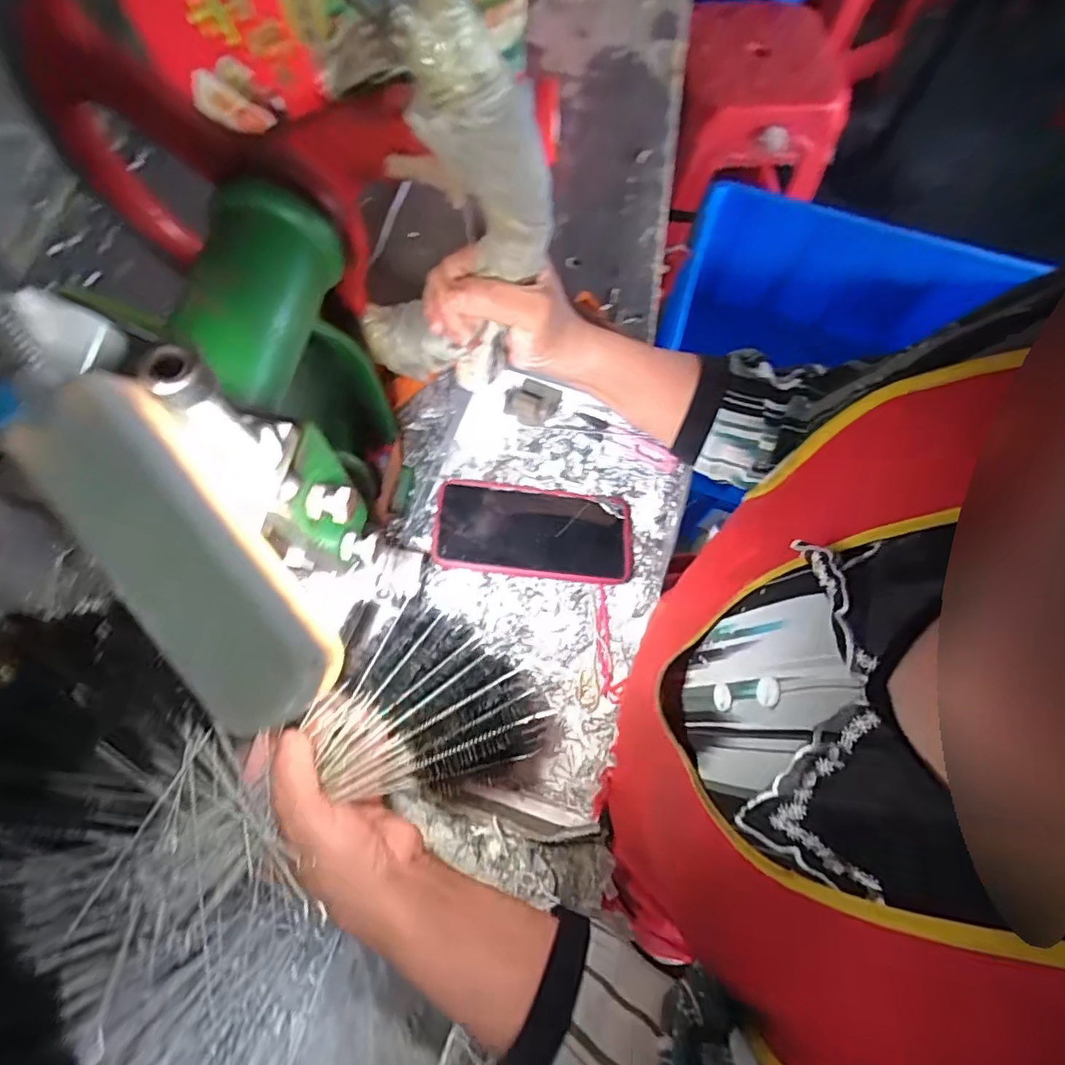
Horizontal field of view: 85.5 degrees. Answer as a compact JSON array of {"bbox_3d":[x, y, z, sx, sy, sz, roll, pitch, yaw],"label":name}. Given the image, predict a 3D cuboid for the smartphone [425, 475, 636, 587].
[{"bbox_3d":[0.002,-0.003,0.475,0.161,0.012,0.079,7,69,-8],"label":"smartphone"}]

